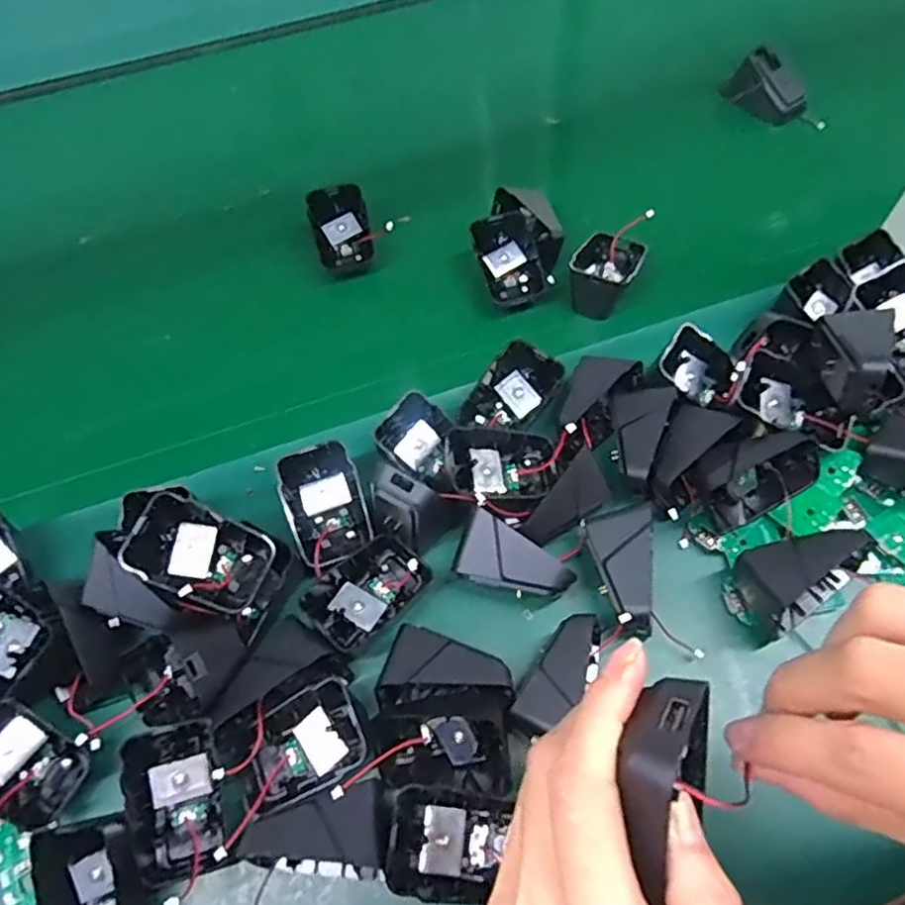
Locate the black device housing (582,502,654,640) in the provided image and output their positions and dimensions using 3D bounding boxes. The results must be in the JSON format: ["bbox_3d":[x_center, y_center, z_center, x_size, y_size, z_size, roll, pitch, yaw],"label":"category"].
[{"bbox_3d":[0.101,0.064,0.361,0.037,0.026,0.063,-24,58,15],"label":"black device housing"}]

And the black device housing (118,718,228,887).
[{"bbox_3d":[-0.133,0.169,0.320,0.043,0.028,0.066,-19,65,-5],"label":"black device housing"}]

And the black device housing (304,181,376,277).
[{"bbox_3d":[-0.086,-0.173,0.522,0.044,0.032,0.070,-16,76,-1],"label":"black device housing"}]

